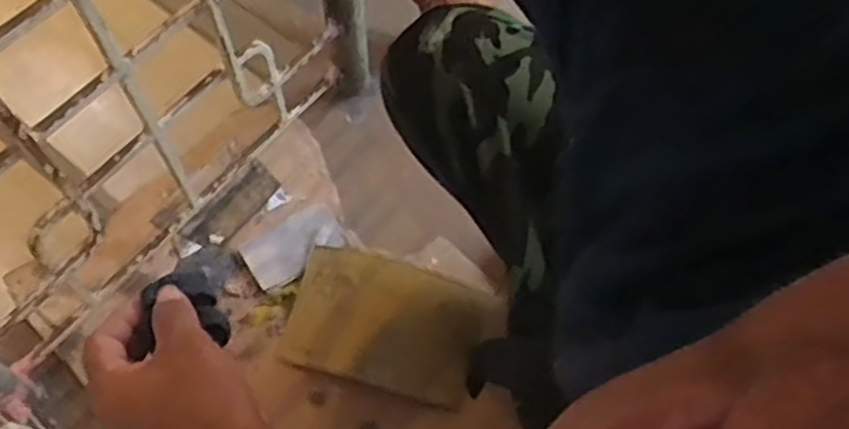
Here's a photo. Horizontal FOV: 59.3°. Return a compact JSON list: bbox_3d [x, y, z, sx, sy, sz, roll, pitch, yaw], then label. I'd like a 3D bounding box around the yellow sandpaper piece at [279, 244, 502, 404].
[{"bbox_3d":[-0.036,0.122,0.827,0.225,0.041,0.138,14,63,6],"label":"yellow sandpaper piece"}]

